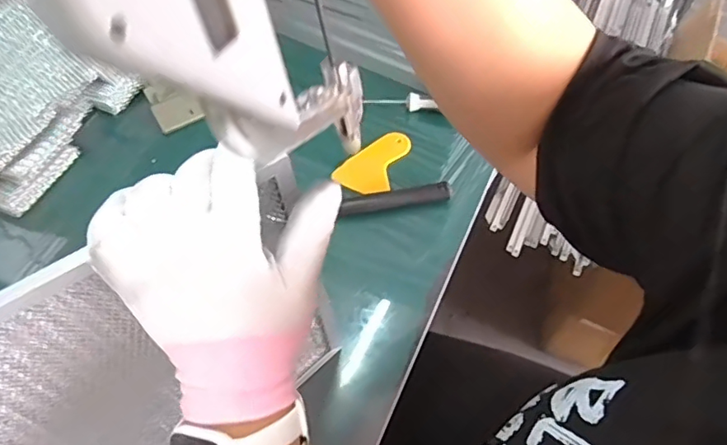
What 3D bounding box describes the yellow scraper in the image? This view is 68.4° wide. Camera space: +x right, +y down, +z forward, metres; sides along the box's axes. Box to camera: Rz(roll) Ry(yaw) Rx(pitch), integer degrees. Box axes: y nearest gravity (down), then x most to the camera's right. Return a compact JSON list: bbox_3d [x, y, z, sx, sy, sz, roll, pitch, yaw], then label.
[{"bbox_3d":[0.020,-0.069,0.644,0.108,0.010,0.054,-39,86,-28],"label":"yellow scraper"}]

